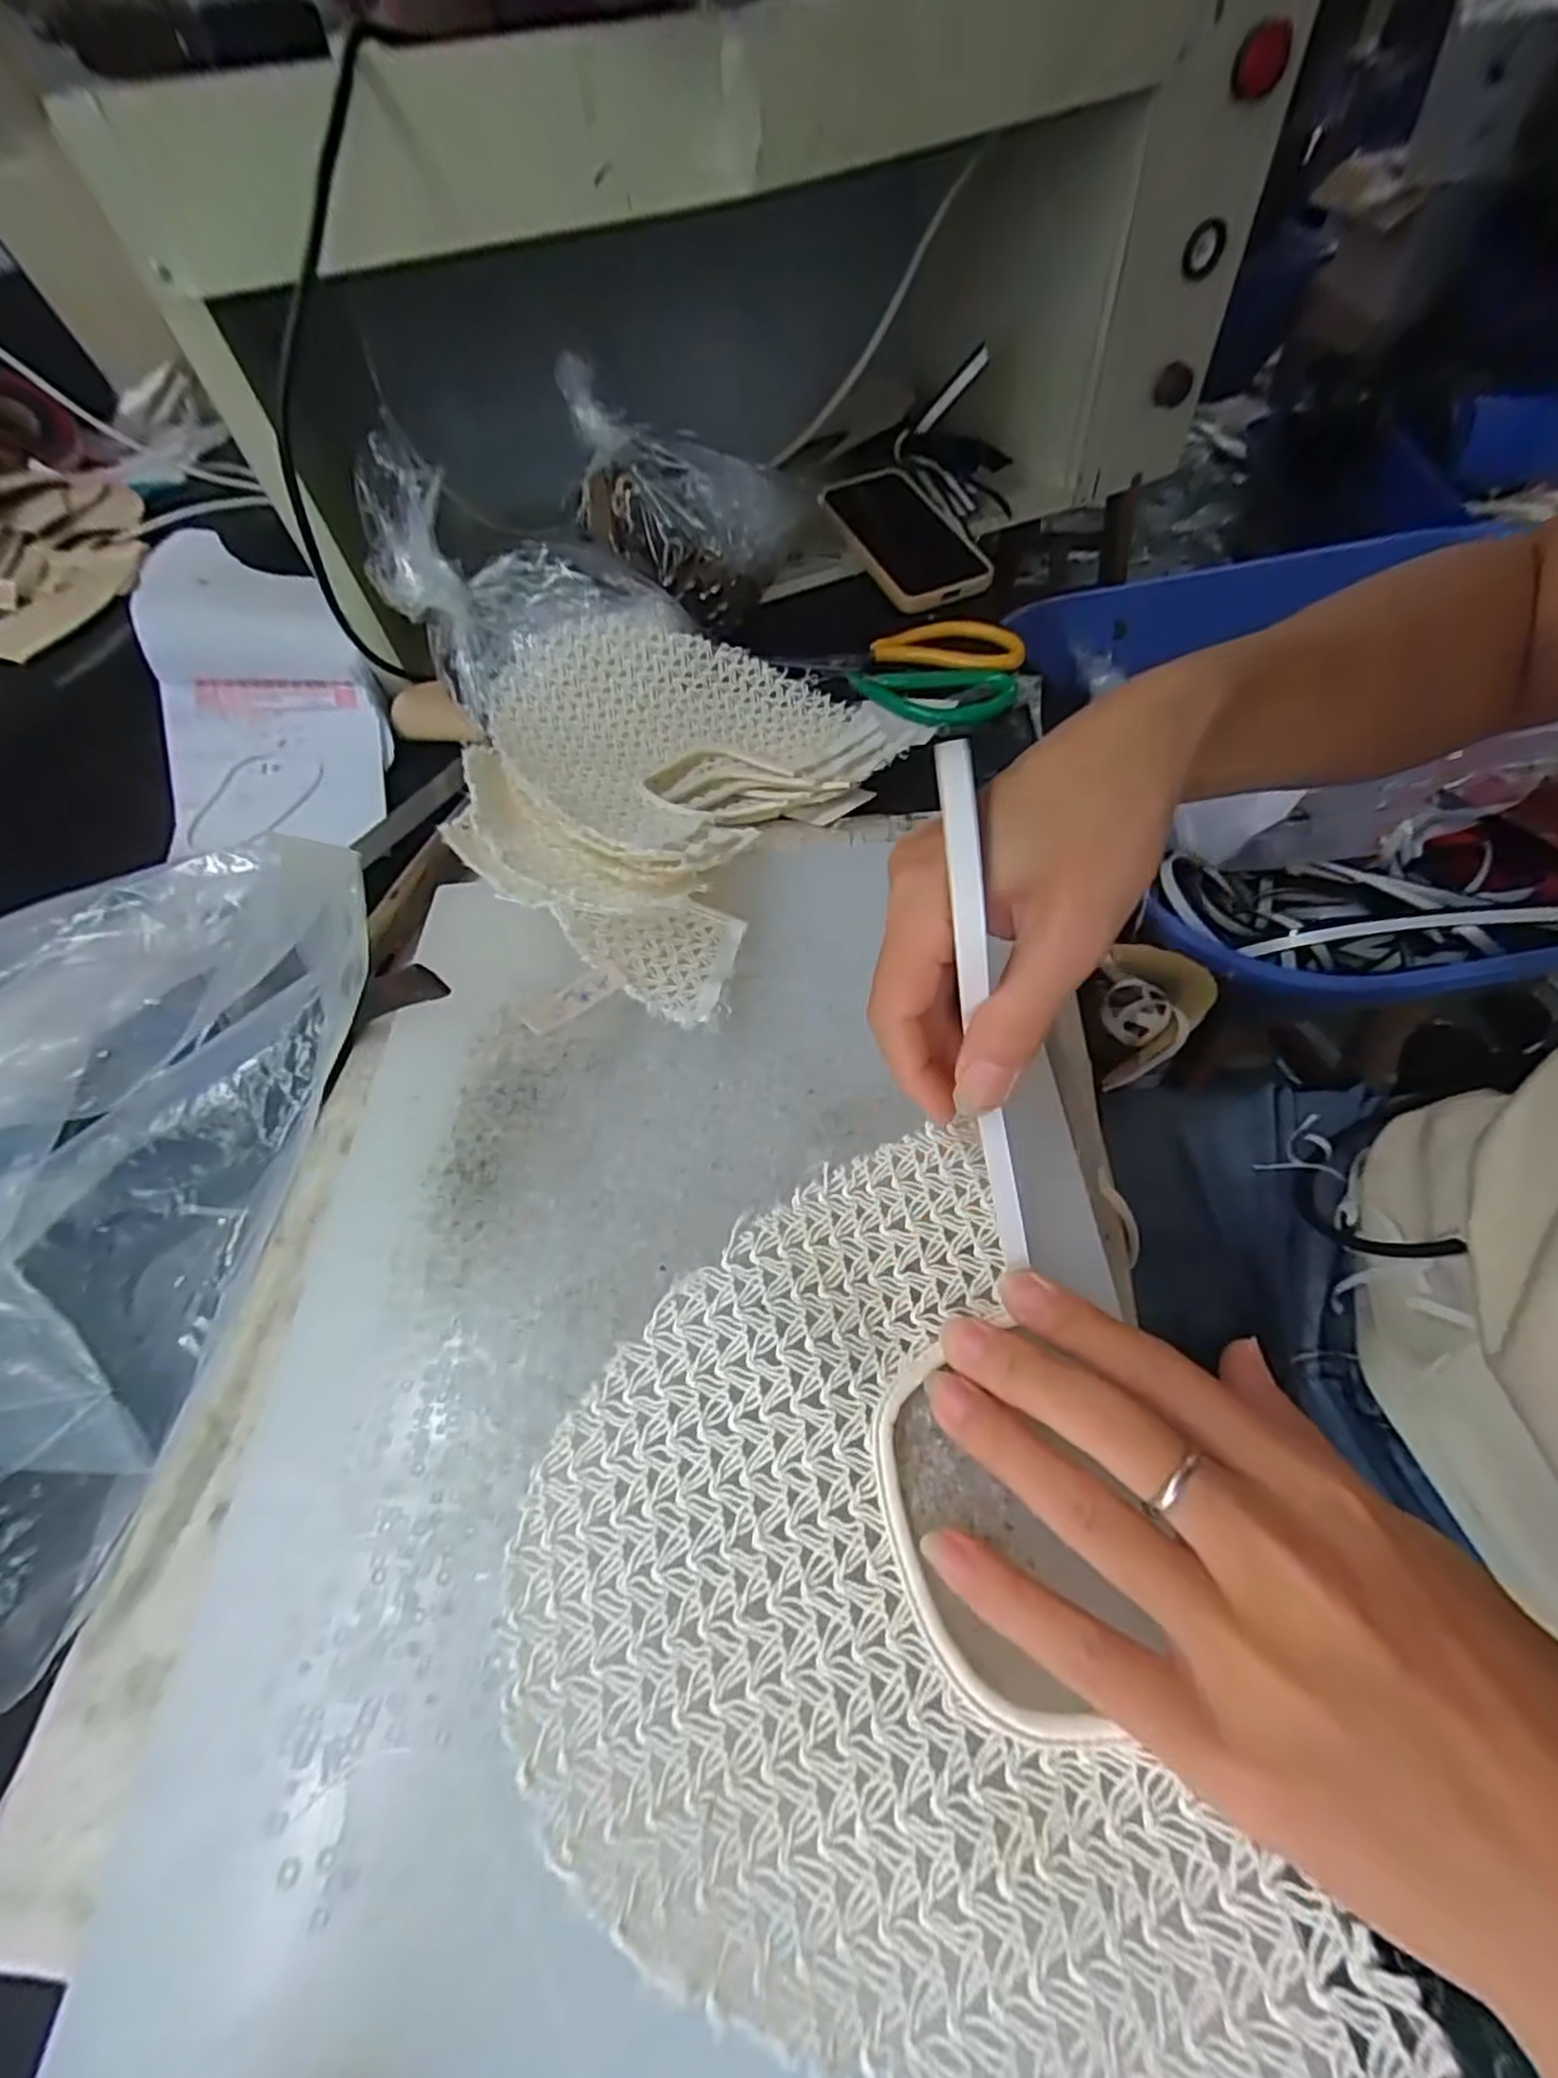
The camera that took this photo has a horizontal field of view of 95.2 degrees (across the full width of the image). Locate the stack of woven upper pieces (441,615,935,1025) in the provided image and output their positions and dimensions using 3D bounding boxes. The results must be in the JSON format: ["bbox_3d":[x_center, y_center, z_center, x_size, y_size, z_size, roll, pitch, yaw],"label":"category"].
[{"bbox_3d":[-0.068,-0.132,0.360,0.203,0.059,0.250,20,61,18],"label":"stack of woven upper pieces"}]

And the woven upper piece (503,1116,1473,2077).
[{"bbox_3d":[0.017,0.131,0.173,0.153,0.017,0.201,-17,58,-6],"label":"woven upper piece"}]

